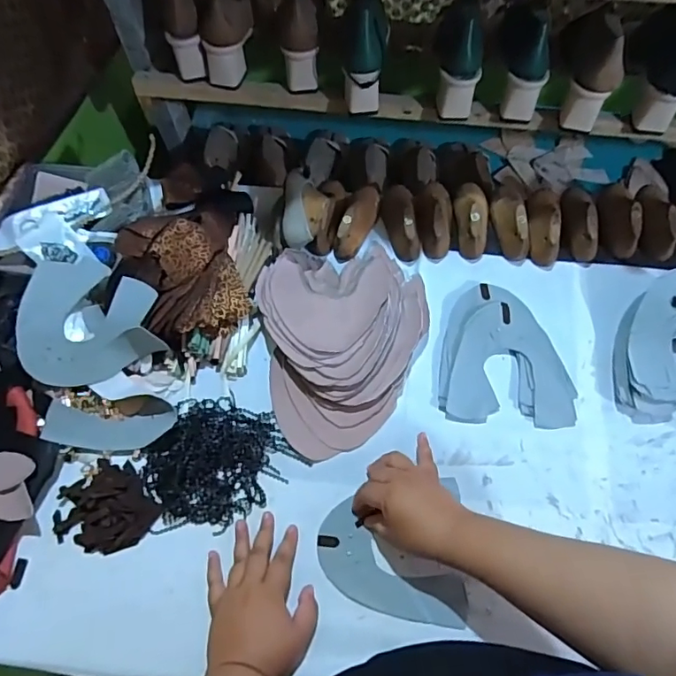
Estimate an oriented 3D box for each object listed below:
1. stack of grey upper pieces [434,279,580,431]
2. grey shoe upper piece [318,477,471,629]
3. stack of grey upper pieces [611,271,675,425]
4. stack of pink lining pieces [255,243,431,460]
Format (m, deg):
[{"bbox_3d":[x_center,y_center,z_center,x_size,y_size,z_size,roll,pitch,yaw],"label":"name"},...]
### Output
[{"bbox_3d":[0.223,0.018,0.679,0.169,0.013,0.194,4,64,4],"label":"stack of grey upper pieces"},{"bbox_3d":[0.060,0.241,0.579,0.162,0.011,0.148,0,64,2],"label":"grey shoe upper piece"},{"bbox_3d":[0.446,0.009,0.650,0.165,0.060,0.181,2,64,3],"label":"stack of grey upper pieces"},{"bbox_3d":[0.016,-0.006,0.678,0.227,0.047,0.295,-10,64,-3],"label":"stack of pink lining pieces"}]

